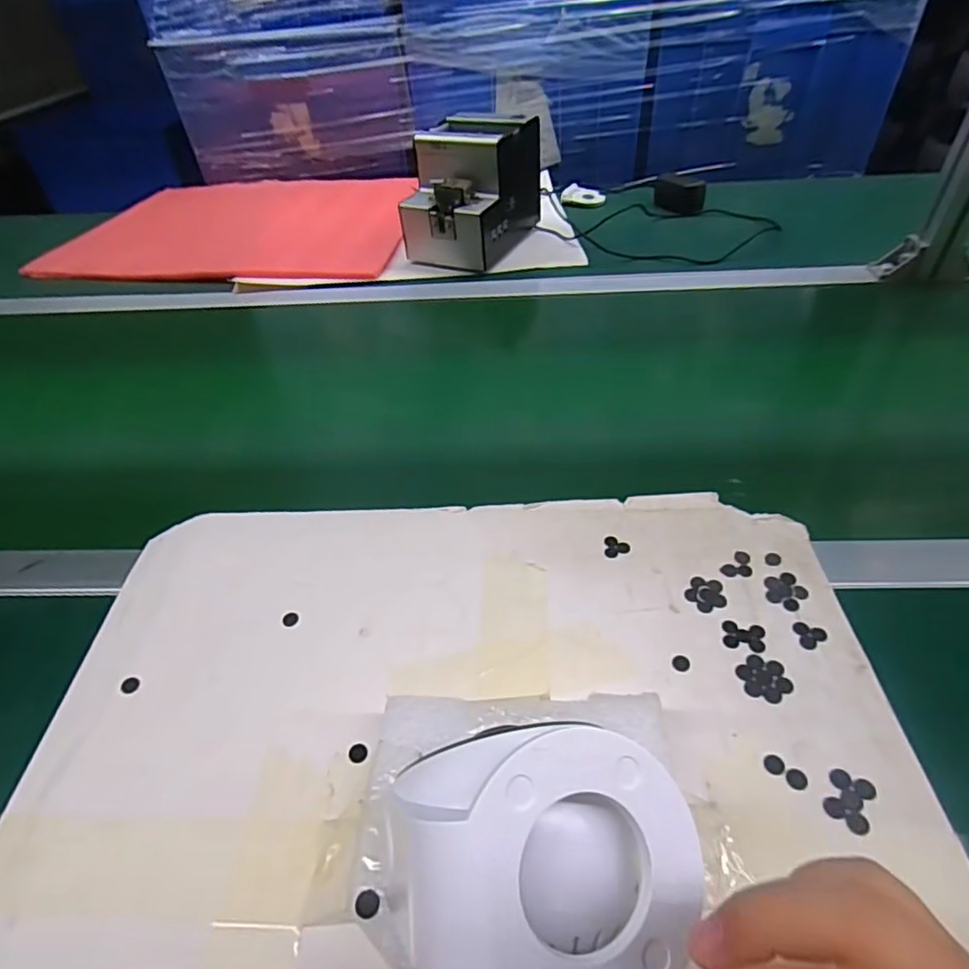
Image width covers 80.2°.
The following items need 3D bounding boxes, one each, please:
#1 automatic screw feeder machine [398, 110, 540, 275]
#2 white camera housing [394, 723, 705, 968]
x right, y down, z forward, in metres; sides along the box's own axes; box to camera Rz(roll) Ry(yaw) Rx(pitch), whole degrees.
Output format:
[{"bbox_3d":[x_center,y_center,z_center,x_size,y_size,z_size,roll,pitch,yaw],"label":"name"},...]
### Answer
[{"bbox_3d":[-0.015,-0.404,0.794,0.125,0.148,0.186,19,49,22],"label":"automatic screw feeder machine"},{"bbox_3d":[0.016,0.129,0.209,0.098,0.058,0.078,8,69,-16],"label":"white camera housing"}]

